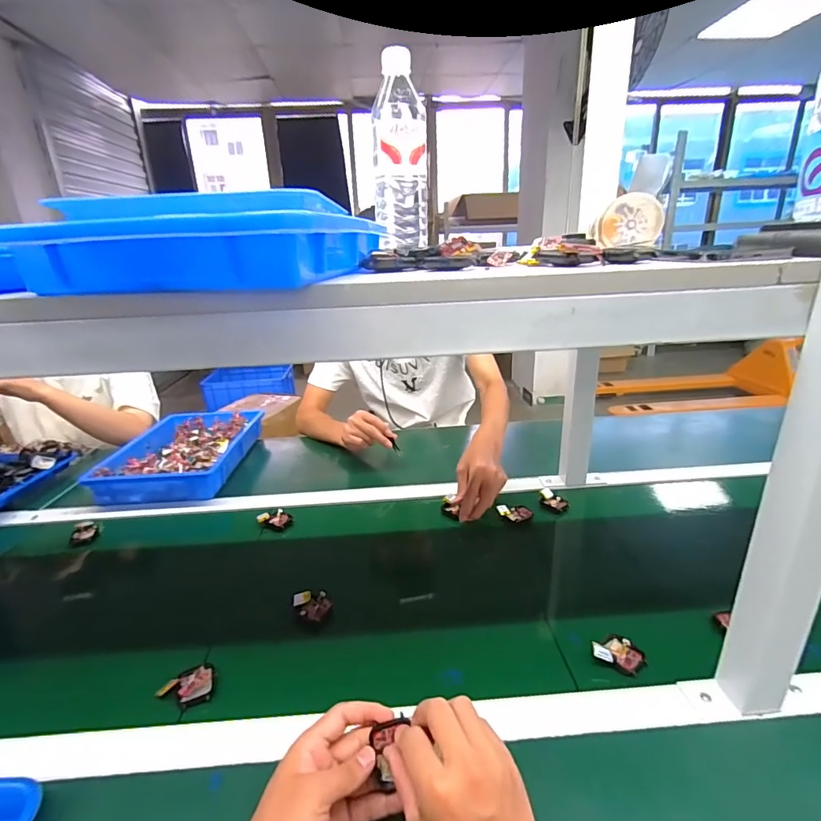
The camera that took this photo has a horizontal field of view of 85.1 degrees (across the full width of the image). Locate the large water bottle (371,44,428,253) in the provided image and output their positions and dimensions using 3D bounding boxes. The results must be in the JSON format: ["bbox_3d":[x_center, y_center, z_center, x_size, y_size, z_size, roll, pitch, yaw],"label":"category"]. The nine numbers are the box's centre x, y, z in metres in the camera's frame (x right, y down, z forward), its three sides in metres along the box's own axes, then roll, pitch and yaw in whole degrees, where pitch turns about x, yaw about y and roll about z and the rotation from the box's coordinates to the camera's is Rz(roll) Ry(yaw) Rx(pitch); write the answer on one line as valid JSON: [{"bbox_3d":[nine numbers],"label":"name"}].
[{"bbox_3d":[-0.012,-0.289,0.505,0.060,0.194,0.072,-1,22,3],"label":"large water bottle"}]

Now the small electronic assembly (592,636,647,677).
[{"bbox_3d":[0.235,0.268,0.501,0.051,0.016,0.046,10,25,27],"label":"small electronic assembly"}]

